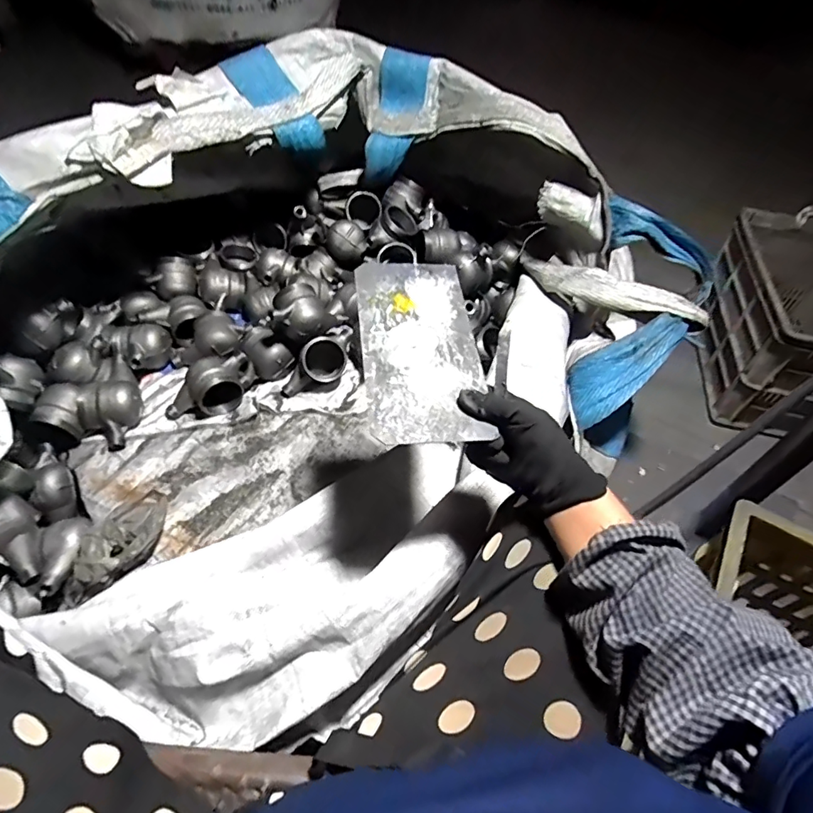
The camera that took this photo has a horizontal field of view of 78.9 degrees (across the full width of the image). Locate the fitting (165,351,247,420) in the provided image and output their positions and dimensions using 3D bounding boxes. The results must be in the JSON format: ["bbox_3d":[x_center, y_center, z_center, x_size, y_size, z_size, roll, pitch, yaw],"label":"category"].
[{"bbox_3d":[-0.352,-0.035,0.889,0.106,0.083,0.140,17,53,9],"label":"fitting"}]

